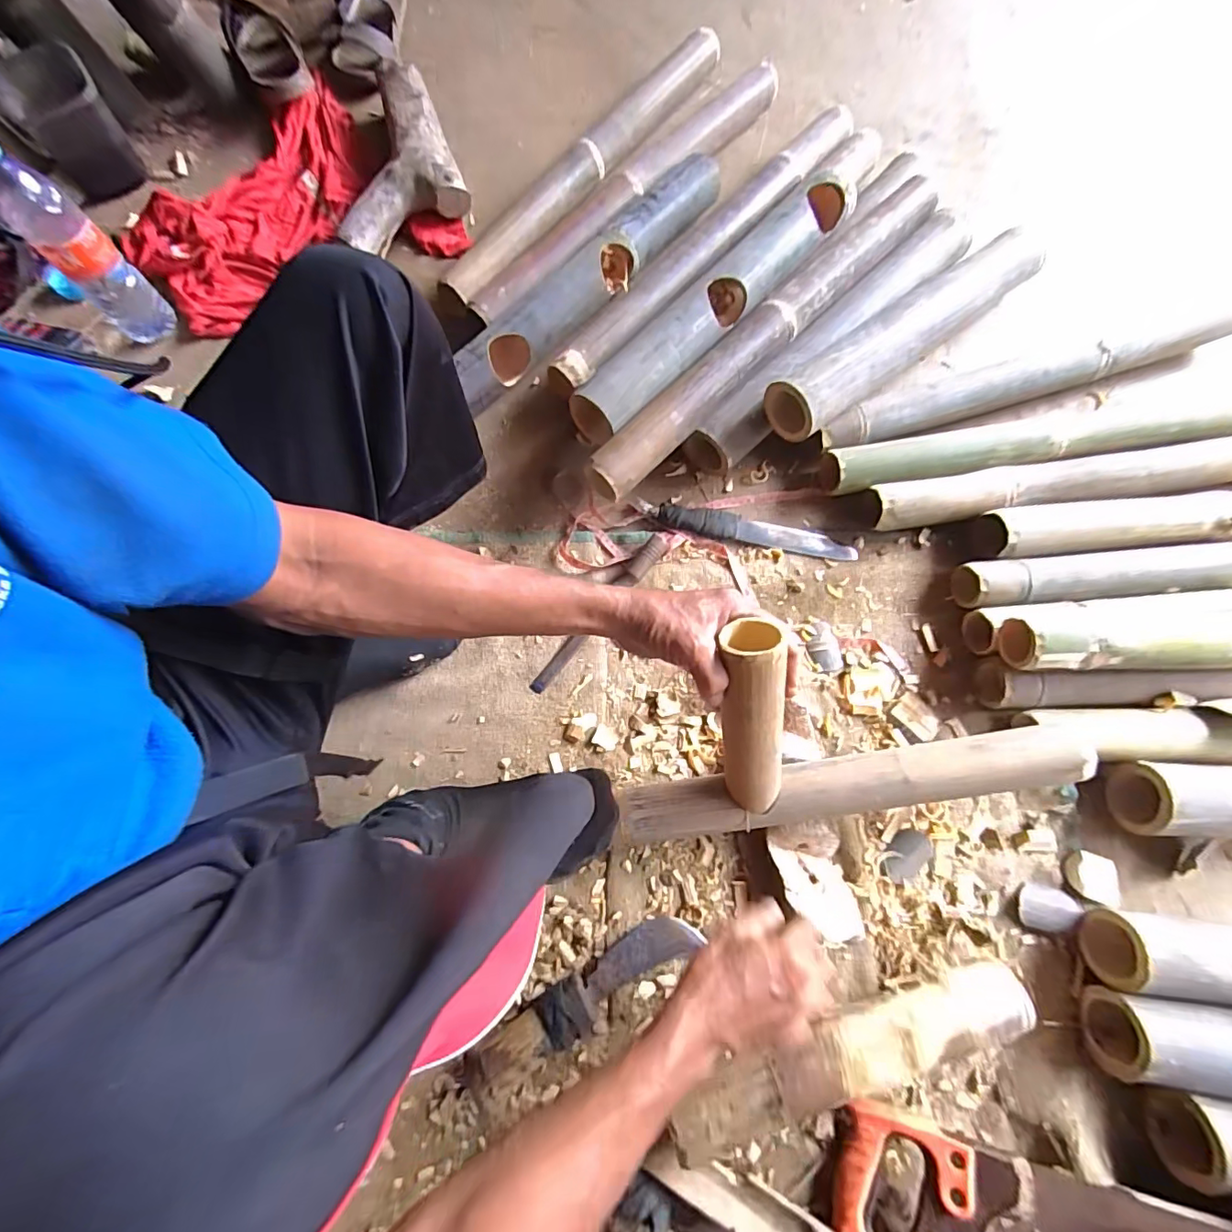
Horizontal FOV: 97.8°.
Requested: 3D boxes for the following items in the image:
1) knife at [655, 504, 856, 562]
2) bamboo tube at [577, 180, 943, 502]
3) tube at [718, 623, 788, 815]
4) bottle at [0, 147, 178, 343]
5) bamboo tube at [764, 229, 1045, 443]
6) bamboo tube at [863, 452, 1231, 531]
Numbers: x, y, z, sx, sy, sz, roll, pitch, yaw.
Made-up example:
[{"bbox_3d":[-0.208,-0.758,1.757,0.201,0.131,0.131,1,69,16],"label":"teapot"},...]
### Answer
[{"bbox_3d":[0.182,-0.108,0.692,0.253,0.018,0.039,10,73,3],"label":"knife"},{"bbox_3d":[0.189,-0.359,0.676,0.602,0.055,0.061,-43,78,-12],"label":"bamboo tube"},{"bbox_3d":[0.116,0.096,0.467,0.050,0.201,0.041,-10,32,-3],"label":"tube"},{"bbox_3d":[-0.658,-0.448,0.658,0.070,0.227,0.071,-42,77,-12],"label":"bottle"},{"bbox_3d":[0.377,-0.368,0.688,0.448,0.077,0.078,-36,76,-10],"label":"bamboo tube"},{"bbox_3d":[0.612,-0.172,0.681,0.586,0.045,0.062,-6,73,-2],"label":"bamboo tube"}]

